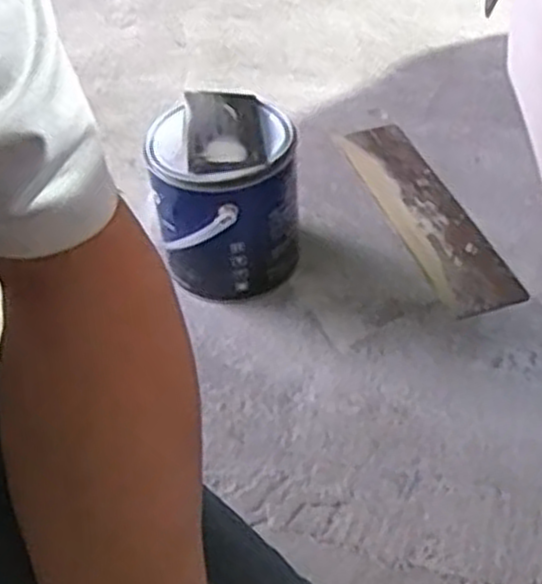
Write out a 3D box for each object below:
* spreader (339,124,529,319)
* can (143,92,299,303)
[{"bbox_3d":[0.186,-0.100,0.965,0.091,0.005,0.340,-15,47,-11],"label":"spreader"},{"bbox_3d":[-0.044,-0.096,0.859,0.141,0.174,0.151,0,46,3],"label":"can"}]

